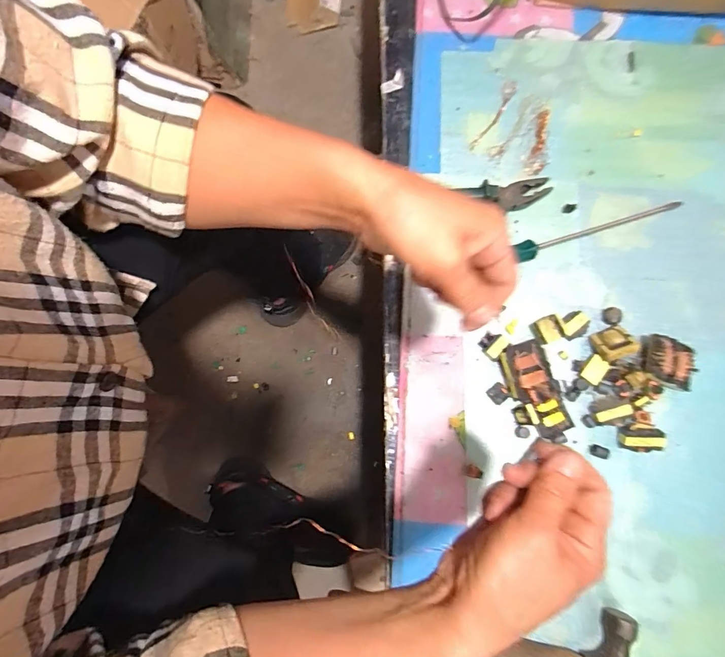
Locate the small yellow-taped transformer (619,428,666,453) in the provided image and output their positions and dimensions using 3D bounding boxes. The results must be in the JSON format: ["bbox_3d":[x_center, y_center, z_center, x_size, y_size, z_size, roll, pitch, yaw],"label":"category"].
[{"bbox_3d":[0.302,0.121,0.438,0.045,0.018,0.025,4,79,1],"label":"small yellow-taped transformer"}]

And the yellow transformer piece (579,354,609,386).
[{"bbox_3d":[0.261,0.047,0.455,0.022,0.008,0.030,37,82,7],"label":"yellow transformer piece"}]

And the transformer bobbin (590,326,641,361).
[{"bbox_3d":[0.278,0.017,0.447,0.031,0.029,0.033,-21,80,-4],"label":"transformer bobbin"}]

